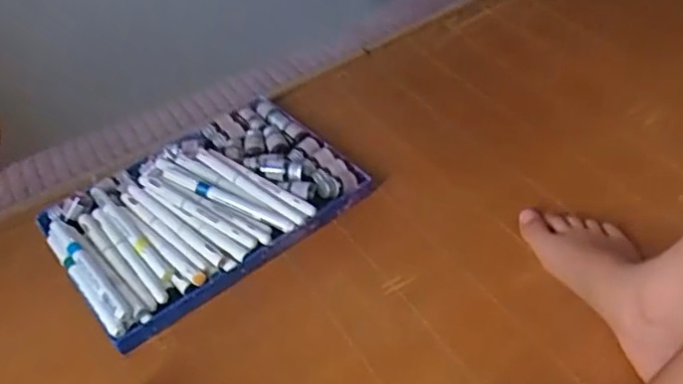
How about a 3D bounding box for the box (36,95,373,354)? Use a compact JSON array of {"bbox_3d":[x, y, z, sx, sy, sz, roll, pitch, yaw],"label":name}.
[{"bbox_3d":[-0.134,0.007,0.588,0.265,0.042,0.187,-33,48,-25],"label":"box"}]

